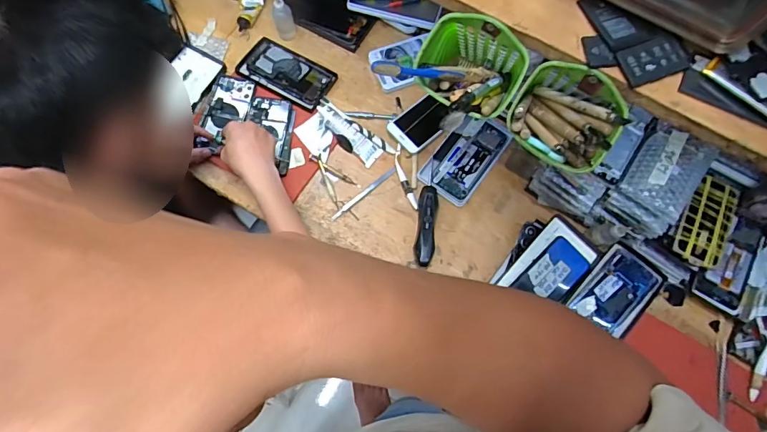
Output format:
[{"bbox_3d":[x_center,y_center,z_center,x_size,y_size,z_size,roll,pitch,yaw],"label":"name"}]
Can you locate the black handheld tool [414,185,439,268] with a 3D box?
[{"bbox_3d":[0.076,0.015,0.742,0.035,0.044,0.143,7,73,0],"label":"black handheld tool"}]

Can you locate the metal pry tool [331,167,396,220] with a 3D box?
[{"bbox_3d":[-0.036,-0.042,0.775,0.145,0.007,0.012,-39,78,-12],"label":"metal pry tool"}]

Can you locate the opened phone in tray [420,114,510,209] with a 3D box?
[{"bbox_3d":[0.149,-0.110,0.783,0.102,0.026,0.171,35,75,8],"label":"opened phone in tray"}]

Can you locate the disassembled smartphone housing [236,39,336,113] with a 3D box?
[{"bbox_3d":[-0.186,-0.278,0.824,0.174,0.011,0.100,27,74,6],"label":"disassembled smartphone housing"}]

